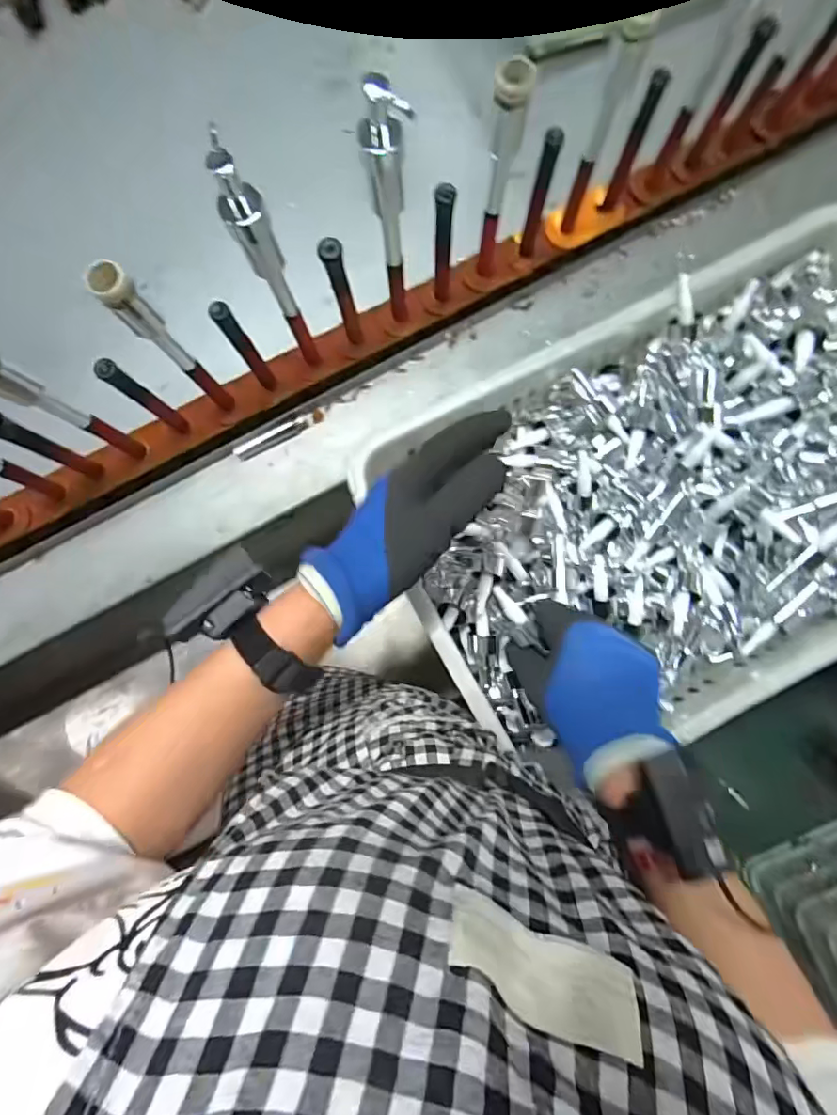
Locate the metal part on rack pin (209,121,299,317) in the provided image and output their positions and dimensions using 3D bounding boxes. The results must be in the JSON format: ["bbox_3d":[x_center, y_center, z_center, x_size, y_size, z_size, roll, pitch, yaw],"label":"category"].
[{"bbox_3d":[-0.116,-0.231,0.389,0.026,0.170,0.020,-24,87,0],"label":"metal part on rack pin"}]

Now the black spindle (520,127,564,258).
[{"bbox_3d":[0.114,-0.339,0.502,0.017,0.137,0.017,16,88,2],"label":"black spindle"}]

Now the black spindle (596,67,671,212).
[{"bbox_3d":[0.202,-0.388,0.509,0.019,0.142,0.021,21,88,2],"label":"black spindle"}]

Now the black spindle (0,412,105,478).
[{"bbox_3d":[-0.342,-0.101,0.481,0.023,0.140,0.025,6,88,1],"label":"black spindle"}]

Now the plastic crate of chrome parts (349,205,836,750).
[{"bbox_3d":[0.245,-0.053,0.498,0.500,0.105,0.330,-26,87,0],"label":"plastic crate of chrome parts"}]

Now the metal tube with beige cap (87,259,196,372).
[{"bbox_3d":[-0.204,-0.178,0.404,0.026,0.120,0.021,-44,88,-1],"label":"metal tube with beige cap"}]

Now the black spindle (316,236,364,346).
[{"bbox_3d":[-0.069,-0.241,0.503,0.018,0.156,0.023,-19,87,0],"label":"black spindle"}]

